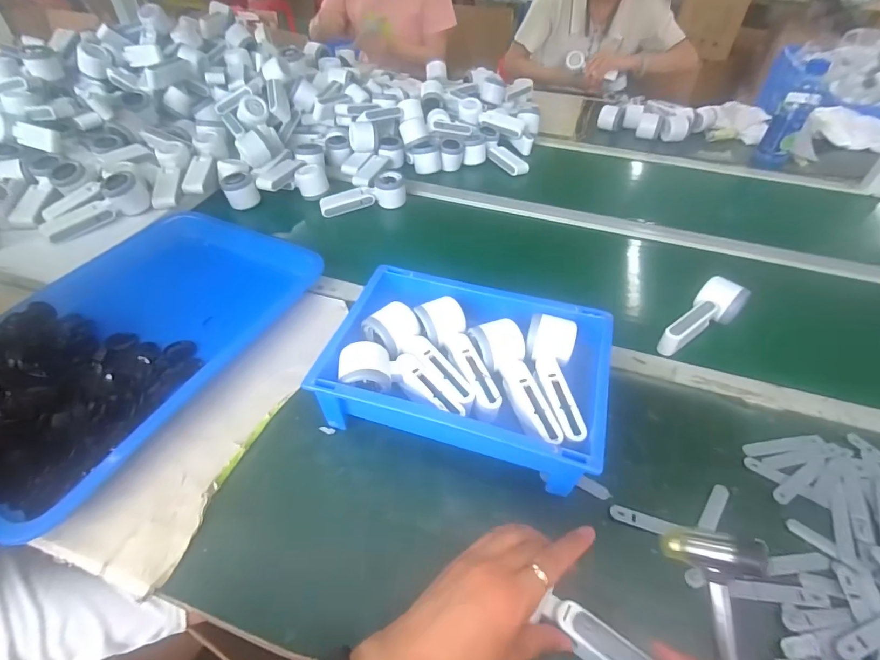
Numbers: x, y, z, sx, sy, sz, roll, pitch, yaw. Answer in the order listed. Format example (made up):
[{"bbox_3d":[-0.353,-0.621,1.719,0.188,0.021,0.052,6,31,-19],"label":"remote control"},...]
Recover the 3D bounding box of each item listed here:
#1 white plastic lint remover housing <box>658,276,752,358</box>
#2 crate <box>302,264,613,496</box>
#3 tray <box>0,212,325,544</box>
[{"bbox_3d":[0.371,-0.010,0.607,0.056,0.057,0.160,35,54,29],"label":"white plastic lint remover housing"},{"bbox_3d":[0.032,0.046,0.512,0.296,0.097,0.215,12,46,11],"label":"crate"},{"bbox_3d":[-0.419,-0.003,0.582,0.320,0.044,0.477,18,48,16],"label":"tray"}]

